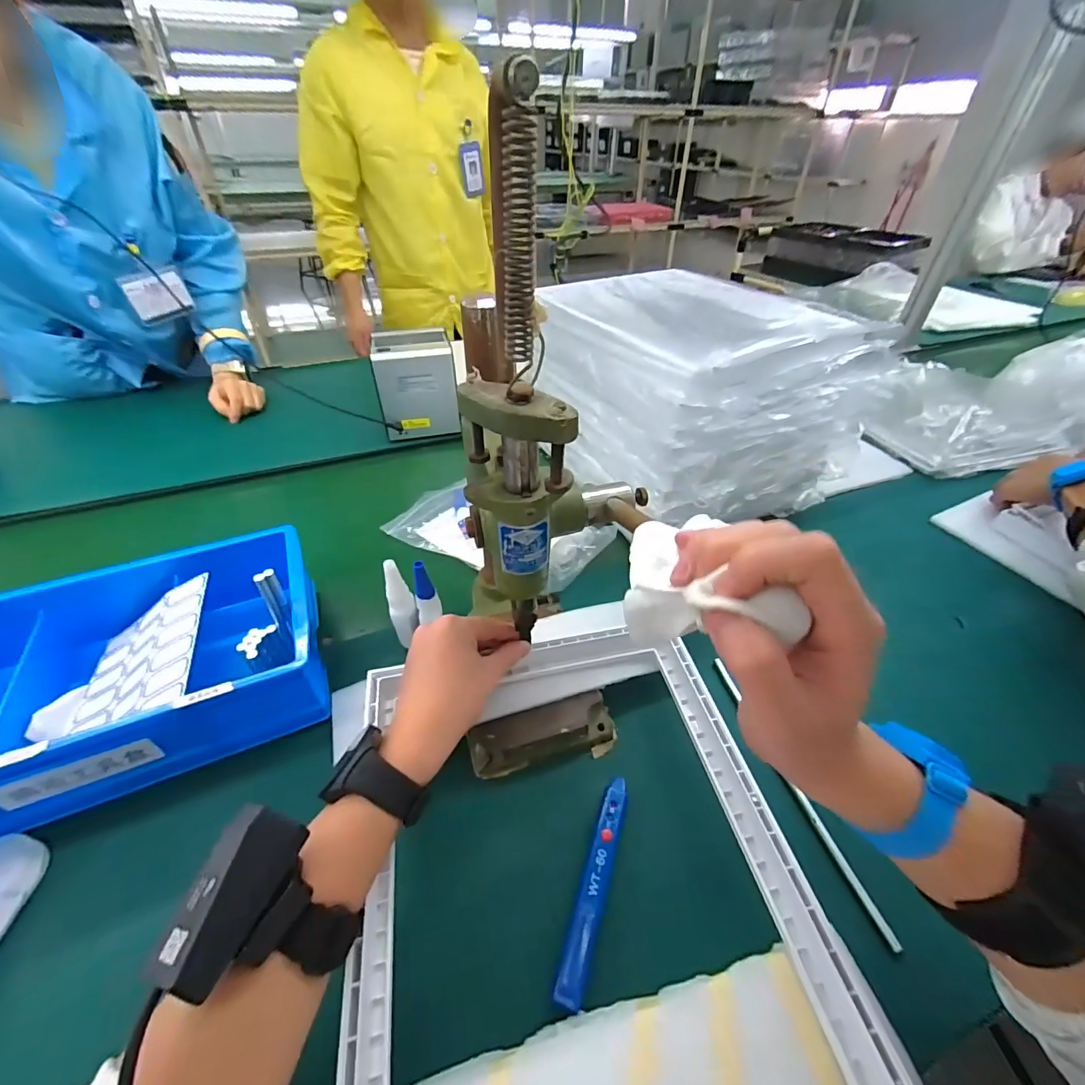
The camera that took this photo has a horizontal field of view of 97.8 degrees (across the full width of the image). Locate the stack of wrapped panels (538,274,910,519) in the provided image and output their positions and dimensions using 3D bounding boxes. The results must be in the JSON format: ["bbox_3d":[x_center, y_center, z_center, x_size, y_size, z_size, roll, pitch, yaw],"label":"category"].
[{"bbox_3d":[0.178,-0.197,0.623,0.307,0.215,0.332,-21,46,-22],"label":"stack of wrapped panels"}]

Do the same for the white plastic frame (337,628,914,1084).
[{"bbox_3d":[0.022,0.203,0.313,0.278,0.030,0.328,-7,42,-9],"label":"white plastic frame"}]

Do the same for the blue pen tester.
[{"bbox_3d":[0.038,0.240,0.339,0.019,0.012,0.139,14,44,15],"label":"blue pen tester"}]

